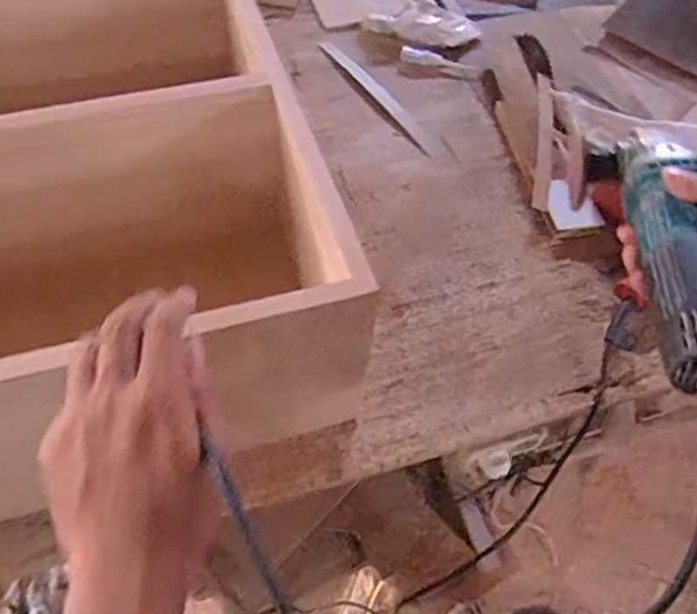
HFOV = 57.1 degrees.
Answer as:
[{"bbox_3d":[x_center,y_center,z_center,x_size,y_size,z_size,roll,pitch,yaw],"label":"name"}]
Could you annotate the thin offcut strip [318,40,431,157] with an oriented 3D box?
[{"bbox_3d":[0.040,-0.333,0.992,0.032,0.006,0.283,-28,63,-21],"label":"thin offcut strip"}]

